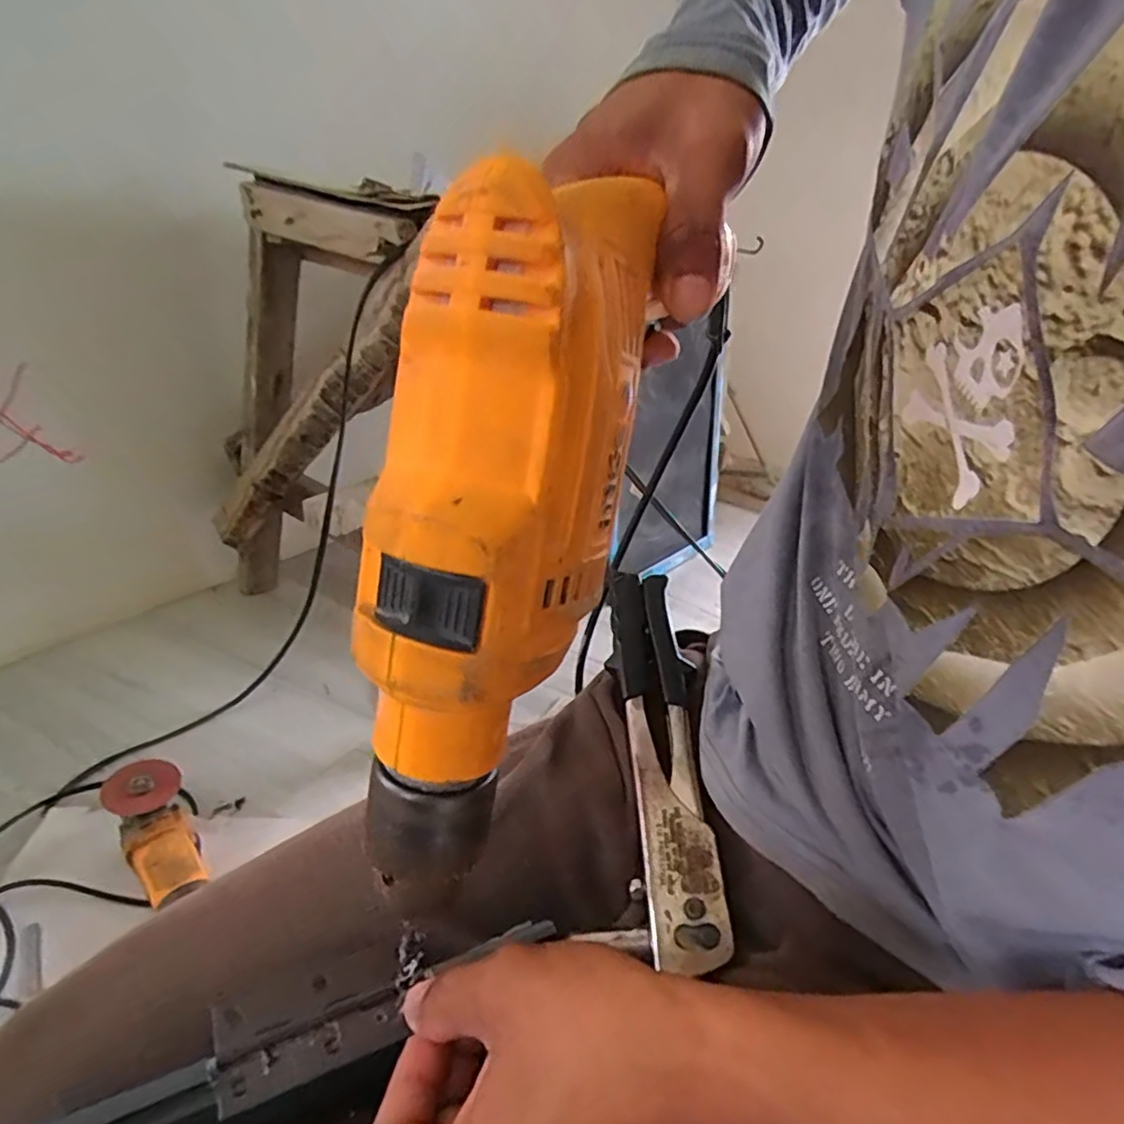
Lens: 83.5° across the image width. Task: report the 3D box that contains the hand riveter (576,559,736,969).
[{"bbox_3d":[0.048,0.099,0.361,0.058,0.022,0.220,3,52,-7],"label":"hand riveter"}]

